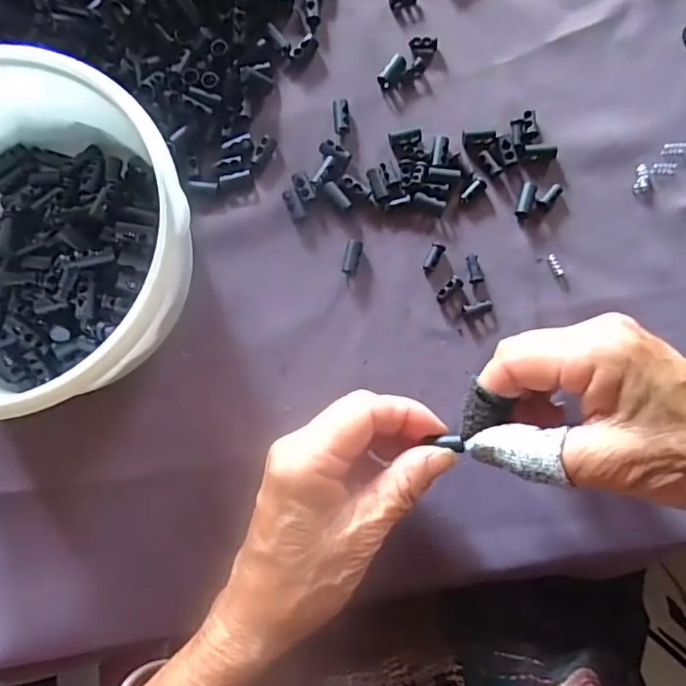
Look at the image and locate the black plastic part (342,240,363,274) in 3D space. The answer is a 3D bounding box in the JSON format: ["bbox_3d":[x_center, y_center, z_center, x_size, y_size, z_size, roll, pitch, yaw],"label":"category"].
[{"bbox_3d":[0.005,-0.049,0.305,0.009,0.009,0.019,12,85,1],"label":"black plastic part"}]

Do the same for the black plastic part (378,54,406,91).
[{"bbox_3d":[0.029,-0.157,0.316,0.009,0.008,0.020,38,85,3],"label":"black plastic part"}]

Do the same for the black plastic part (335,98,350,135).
[{"bbox_3d":[0.000,-0.132,0.314,0.009,0.007,0.019,-1,85,-1],"label":"black plastic part"}]

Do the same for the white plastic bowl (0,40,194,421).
[{"bbox_3d":[-0.154,-0.047,0.267,0.151,0.075,0.151,0,85,-1],"label":"white plastic bowl"}]

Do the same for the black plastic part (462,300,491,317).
[{"bbox_3d":[0.075,-0.019,0.302,0.016,0.007,0.006,-11,85,-2],"label":"black plastic part"}]

